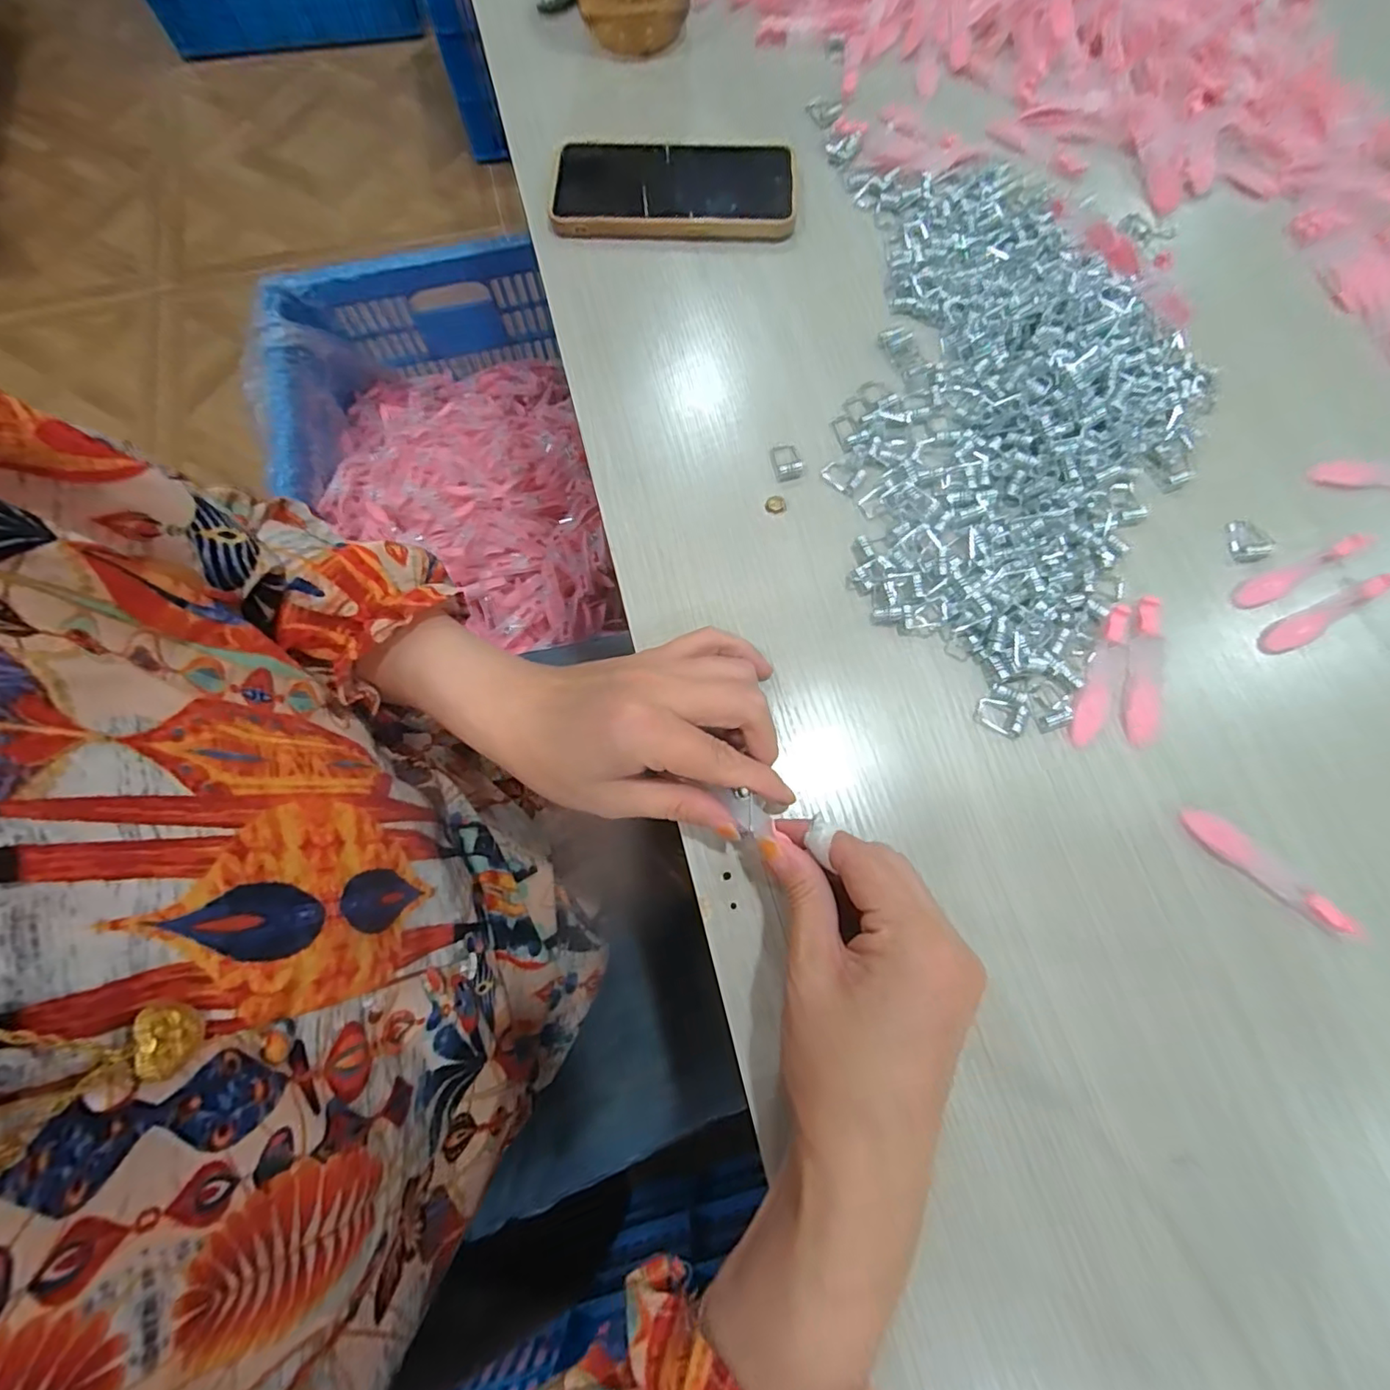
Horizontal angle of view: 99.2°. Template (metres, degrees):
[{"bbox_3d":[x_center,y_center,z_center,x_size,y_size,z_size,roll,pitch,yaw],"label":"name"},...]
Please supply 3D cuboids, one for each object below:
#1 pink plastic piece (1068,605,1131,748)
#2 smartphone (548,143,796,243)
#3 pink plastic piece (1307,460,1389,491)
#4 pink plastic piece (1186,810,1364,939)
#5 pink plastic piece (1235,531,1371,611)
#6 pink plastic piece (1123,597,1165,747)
[{"bbox_3d":[0.204,-0.011,0.293,0.017,0.004,0.077,26,76,9],"label":"pink plastic piece"},{"bbox_3d":[-0.014,-0.337,0.391,0.158,0.011,0.080,2,74,2],"label":"smartphone"},{"bbox_3d":[0.383,-0.121,0.328,0.080,0.004,0.018,4,74,3],"label":"pink plastic piece"},{"bbox_3d":[0.260,0.078,0.268,0.072,0.011,0.017,40,79,12],"label":"pink plastic piece"},{"bbox_3d":[0.323,-0.066,0.311,0.083,0.004,0.014,-22,75,-5],"label":"pink plastic piece"},{"bbox_3d":[0.224,-0.013,0.294,0.020,0.005,0.075,9,74,4],"label":"pink plastic piece"}]

